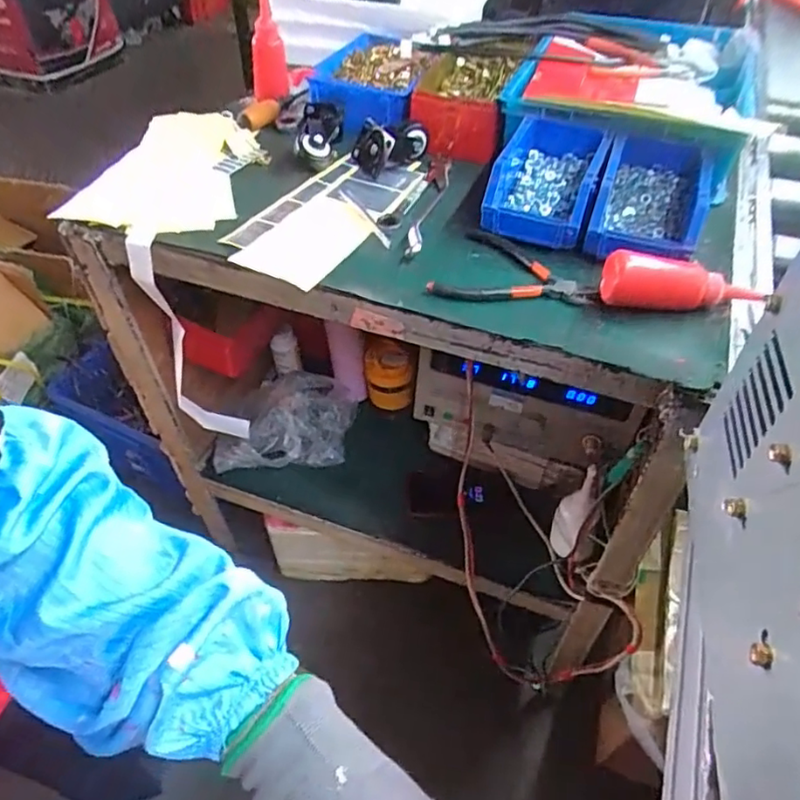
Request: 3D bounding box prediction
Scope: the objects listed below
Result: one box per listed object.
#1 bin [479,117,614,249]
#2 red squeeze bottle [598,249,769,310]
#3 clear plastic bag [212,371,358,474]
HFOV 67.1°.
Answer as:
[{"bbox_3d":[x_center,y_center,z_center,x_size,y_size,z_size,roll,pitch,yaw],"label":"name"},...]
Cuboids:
[{"bbox_3d":[0.156,-0.233,0.638,0.101,0.073,0.154,19,50,17],"label":"bin"},{"bbox_3d":[0.251,-0.105,0.545,0.139,0.039,0.046,1,47,1],"label":"red squeeze bottle"},{"bbox_3d":[-0.176,0.044,0.960,0.181,0.091,0.189,6,48,5],"label":"clear plastic bag"}]

